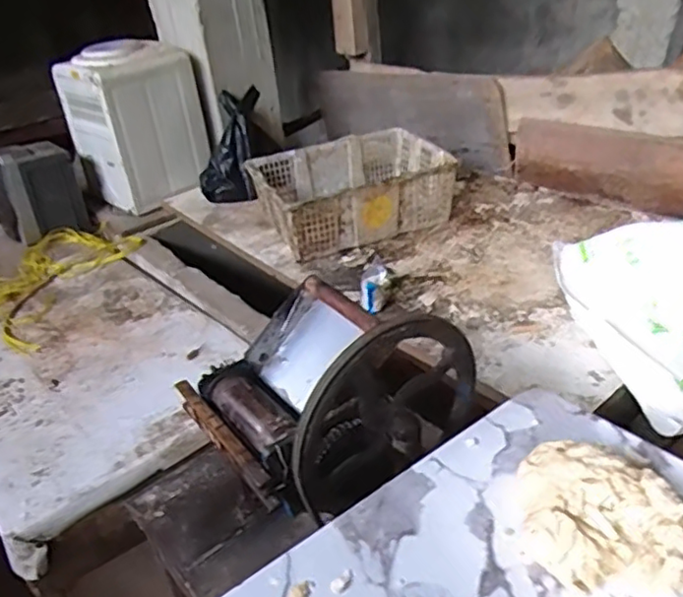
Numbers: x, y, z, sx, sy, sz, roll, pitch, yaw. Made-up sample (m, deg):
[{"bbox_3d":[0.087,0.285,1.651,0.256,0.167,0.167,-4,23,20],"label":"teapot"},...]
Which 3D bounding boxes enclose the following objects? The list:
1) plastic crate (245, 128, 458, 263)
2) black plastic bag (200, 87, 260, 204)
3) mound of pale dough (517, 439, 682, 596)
[{"bbox_3d":[0.028,-0.277,1.676,0.472,0.166,0.365,-14,33,-12],"label":"plastic crate"},{"bbox_3d":[-0.320,-0.451,1.853,0.180,0.342,0.117,2,-12,15],"label":"black plastic bag"},{"bbox_3d":[0.236,0.182,0.562,0.153,0.065,0.136,-2,30,10],"label":"mound of pale dough"}]

